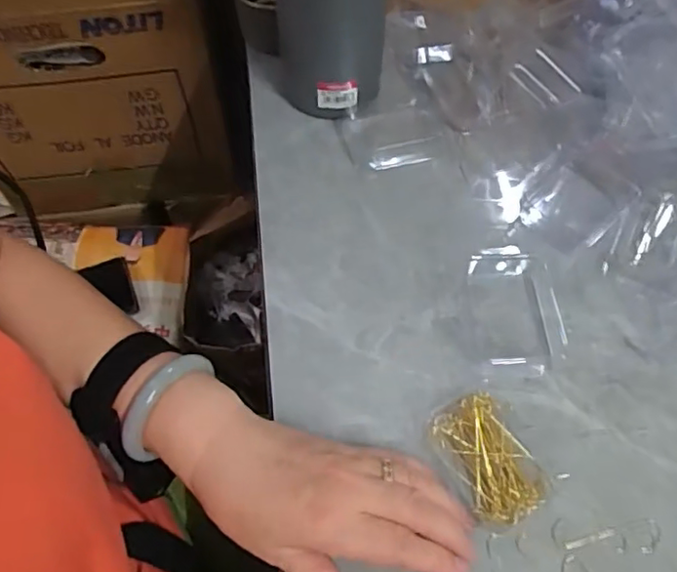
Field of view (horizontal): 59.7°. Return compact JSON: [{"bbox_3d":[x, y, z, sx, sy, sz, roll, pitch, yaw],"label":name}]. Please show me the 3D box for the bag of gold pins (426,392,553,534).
[{"bbox_3d":[0.092,0.103,0.352,0.059,0.017,0.075,-20,64,-11],"label":"bag of gold pins"}]

